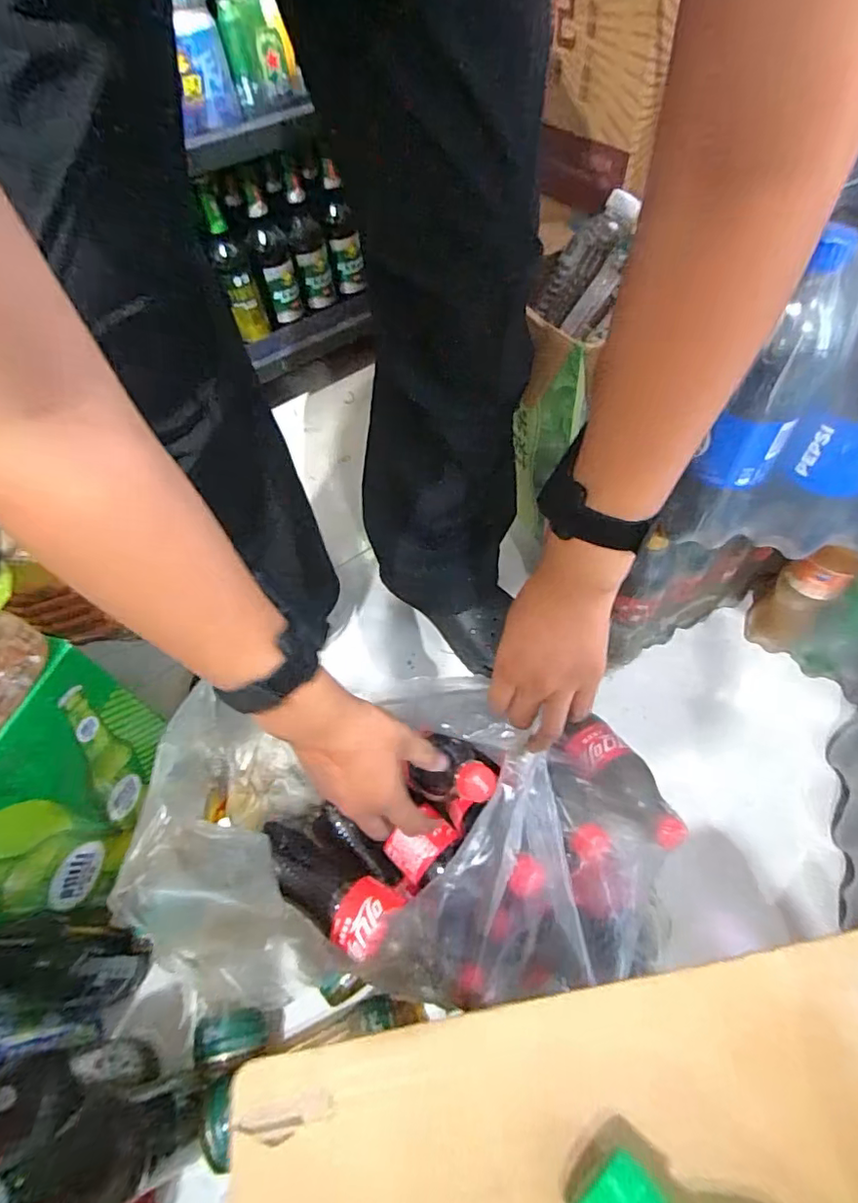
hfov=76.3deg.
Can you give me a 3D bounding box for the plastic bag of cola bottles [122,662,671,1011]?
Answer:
[{"bbox_3d":[0.001,0.219,0.484,0.421,0.222,0.214,7,55,-3],"label":"plastic bag of cola bottles"}]

